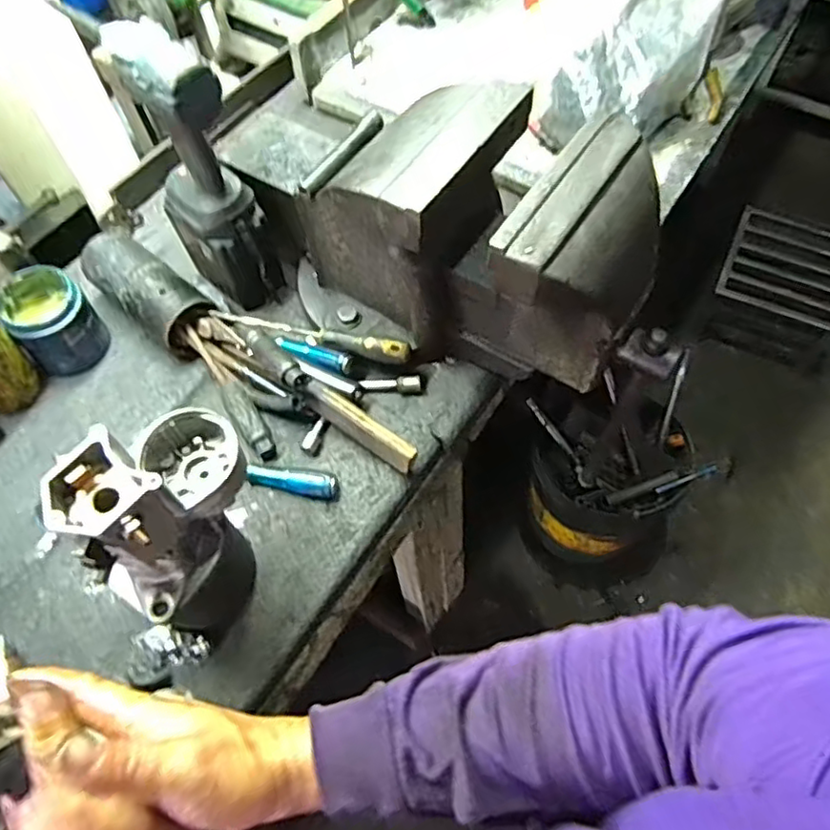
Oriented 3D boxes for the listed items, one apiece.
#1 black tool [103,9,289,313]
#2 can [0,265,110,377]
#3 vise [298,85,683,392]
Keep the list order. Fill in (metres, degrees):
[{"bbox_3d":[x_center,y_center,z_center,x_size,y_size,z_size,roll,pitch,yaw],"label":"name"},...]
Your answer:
[{"bbox_3d":[-0.235,-0.257,0.712,0.100,0.320,0.127,-27,64,-12],"label":"black tool"},{"bbox_3d":[-0.439,-0.114,0.776,0.090,0.094,0.096,-33,65,-15],"label":"can"},{"bbox_3d":[0.061,-0.180,0.680,0.430,0.244,0.197,26,65,15],"label":"vise"}]

